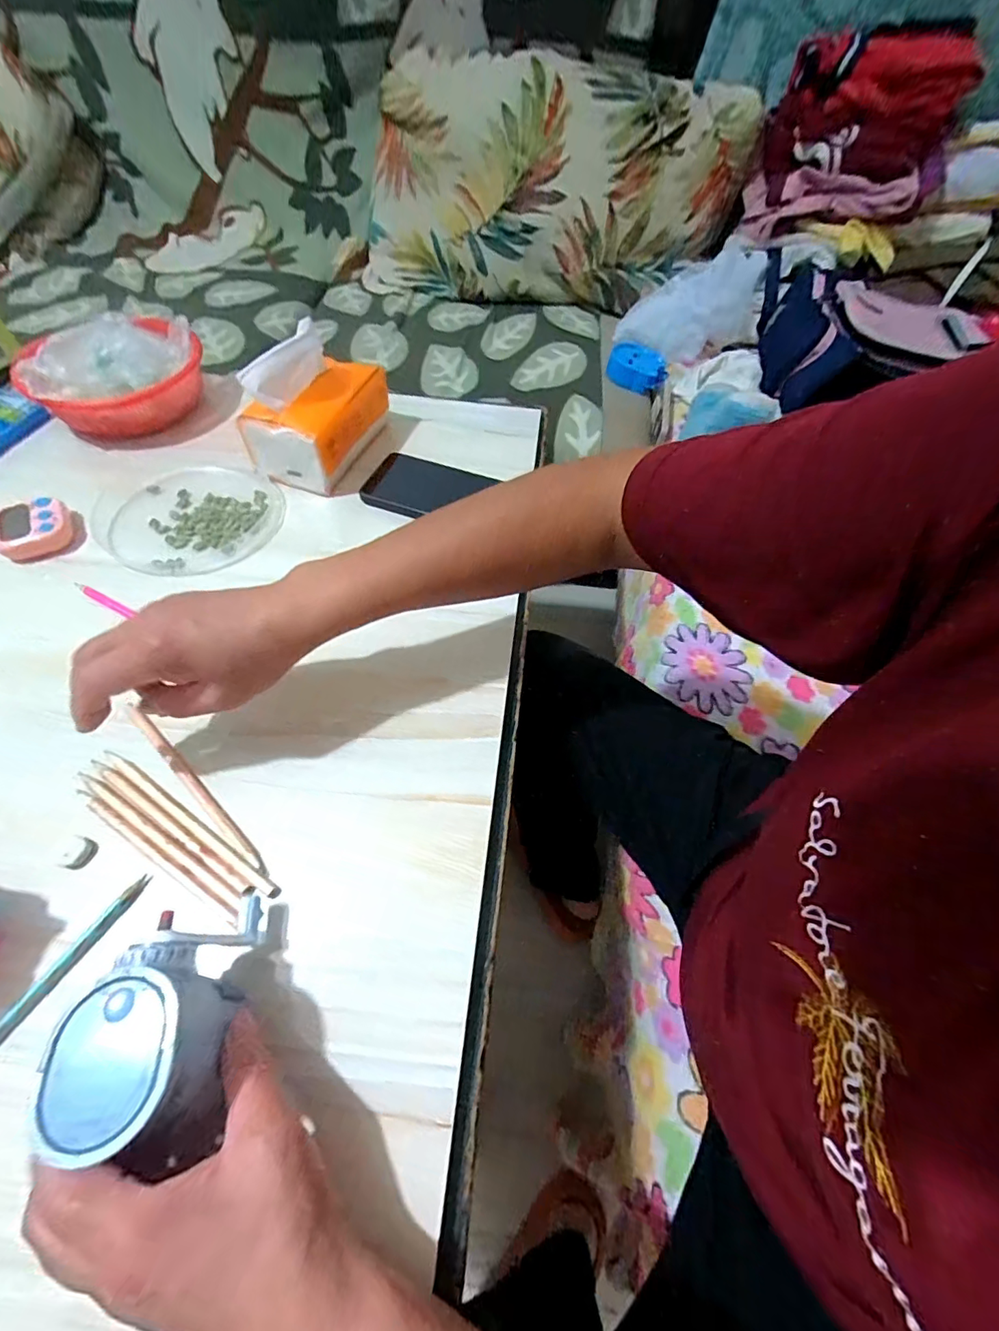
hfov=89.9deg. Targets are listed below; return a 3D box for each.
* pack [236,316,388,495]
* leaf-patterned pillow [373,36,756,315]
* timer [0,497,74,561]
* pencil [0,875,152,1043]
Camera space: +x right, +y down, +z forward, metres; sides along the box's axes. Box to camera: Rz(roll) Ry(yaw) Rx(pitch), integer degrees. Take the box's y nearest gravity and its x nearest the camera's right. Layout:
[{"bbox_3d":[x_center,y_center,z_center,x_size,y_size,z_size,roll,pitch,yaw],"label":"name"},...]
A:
[{"bbox_3d":[-0.178,-0.265,0.496,0.098,0.108,0.146,19,58,10],"label":"pack"},{"bbox_3d":[0.080,-0.962,1.019,0.768,0.388,0.140,15,32,8],"label":"leaf-patterned pillow"},{"bbox_3d":[-0.412,-0.121,0.443,0.057,0.023,0.055,-20,60,-15],"label":"timer"},{"bbox_3d":[-0.253,0.182,0.259,0.011,0.006,0.155,28,60,15],"label":"pencil"}]

